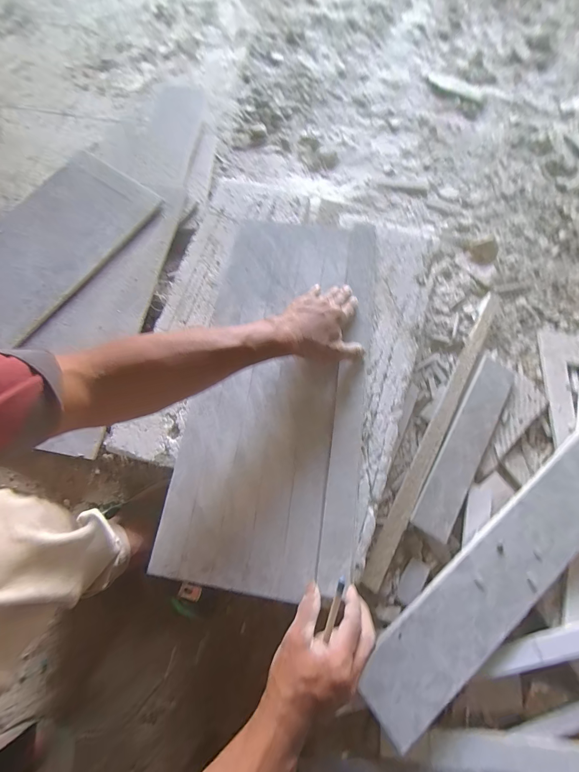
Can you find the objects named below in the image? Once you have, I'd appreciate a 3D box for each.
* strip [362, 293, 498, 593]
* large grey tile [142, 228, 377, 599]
[{"bbox_3d":[0.269,0.061,0.536,0.025,0.008,0.597,29,74,9],"label":"strip"},{"bbox_3d":[-0.013,-0.018,0.466,0.265,0.020,0.584,5,73,7],"label":"large grey tile"}]

